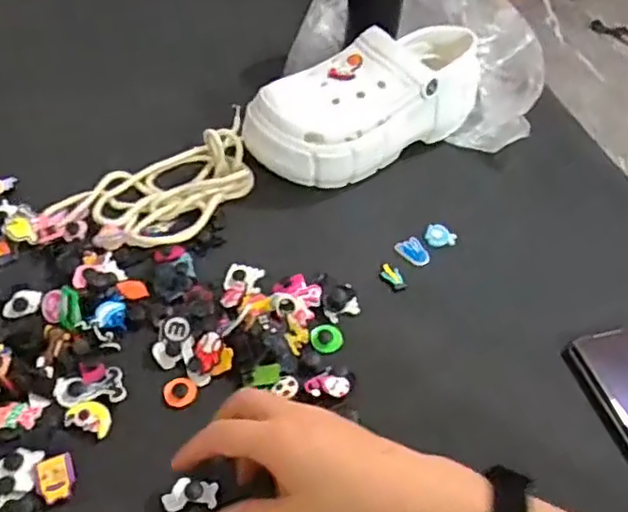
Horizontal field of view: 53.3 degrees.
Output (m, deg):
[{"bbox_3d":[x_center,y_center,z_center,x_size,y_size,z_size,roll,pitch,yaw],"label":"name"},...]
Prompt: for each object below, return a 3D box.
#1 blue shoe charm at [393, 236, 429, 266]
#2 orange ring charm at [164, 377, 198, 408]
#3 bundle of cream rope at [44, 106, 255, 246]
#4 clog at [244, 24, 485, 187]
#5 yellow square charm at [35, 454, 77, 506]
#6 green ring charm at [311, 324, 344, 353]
[{"bbox_3d":[0.087,-0.004,0.547,0.019,0.009,0.030,-23,55,-22],"label":"blue shoe charm"},{"bbox_3d":[-0.095,0.095,0.443,0.023,0.004,0.020,-15,52,-16],"label":"orange ring charm"},{"bbox_3d":[-0.126,-0.062,0.565,0.185,0.028,0.106,-29,57,-26],"label":"bundle of cream rope"},{"bbox_3d":[0.057,-0.155,0.595,0.242,0.093,0.087,-29,57,-26],"label":"clog"},{"bbox_3d":[-0.163,0.140,0.395,0.023,0.007,0.027,-14,52,-16],"label":"yellow square charm"},{"bbox_3d":[0.010,0.064,0.481,0.023,0.005,0.023,1,81,-5],"label":"green ring charm"}]

